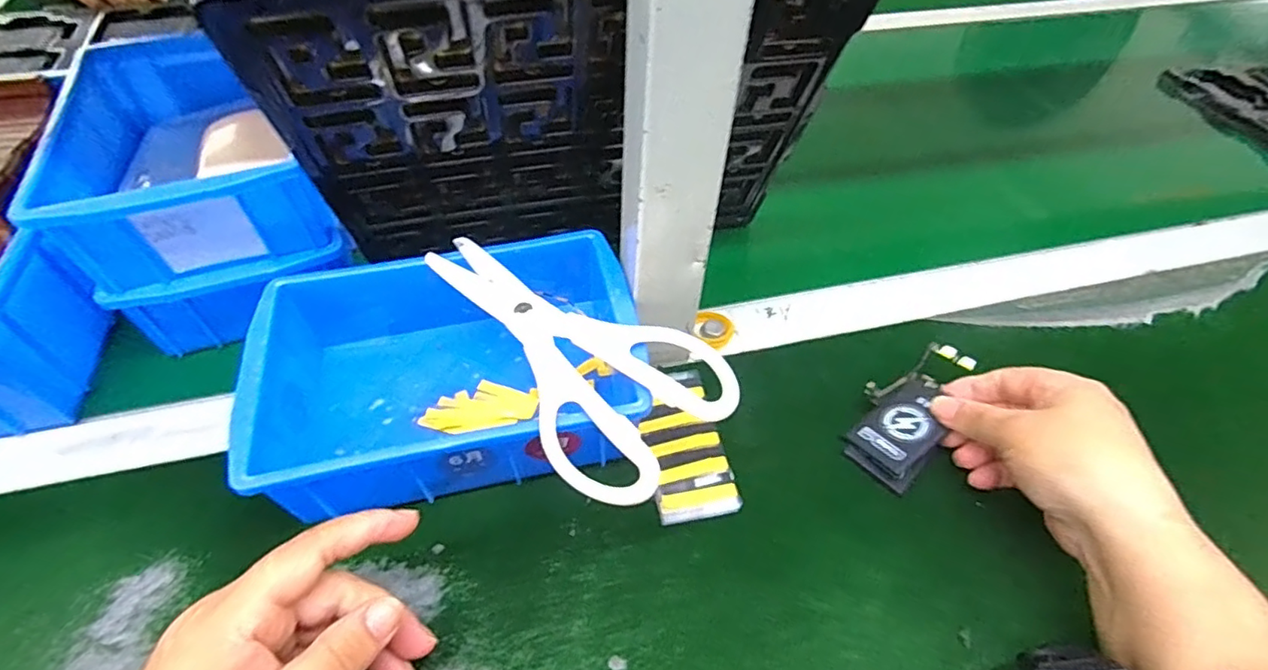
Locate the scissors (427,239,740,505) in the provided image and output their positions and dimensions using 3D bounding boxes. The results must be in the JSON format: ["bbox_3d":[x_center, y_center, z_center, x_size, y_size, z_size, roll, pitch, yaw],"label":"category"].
[{"bbox_3d":[-0.040,0.003,0.309,0.183,0.010,0.094,37,58,26],"label":"scissors"}]

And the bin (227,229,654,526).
[{"bbox_3d":[-0.099,0.021,0.333,0.199,0.069,0.147,-5,50,-5],"label":"bin"}]

